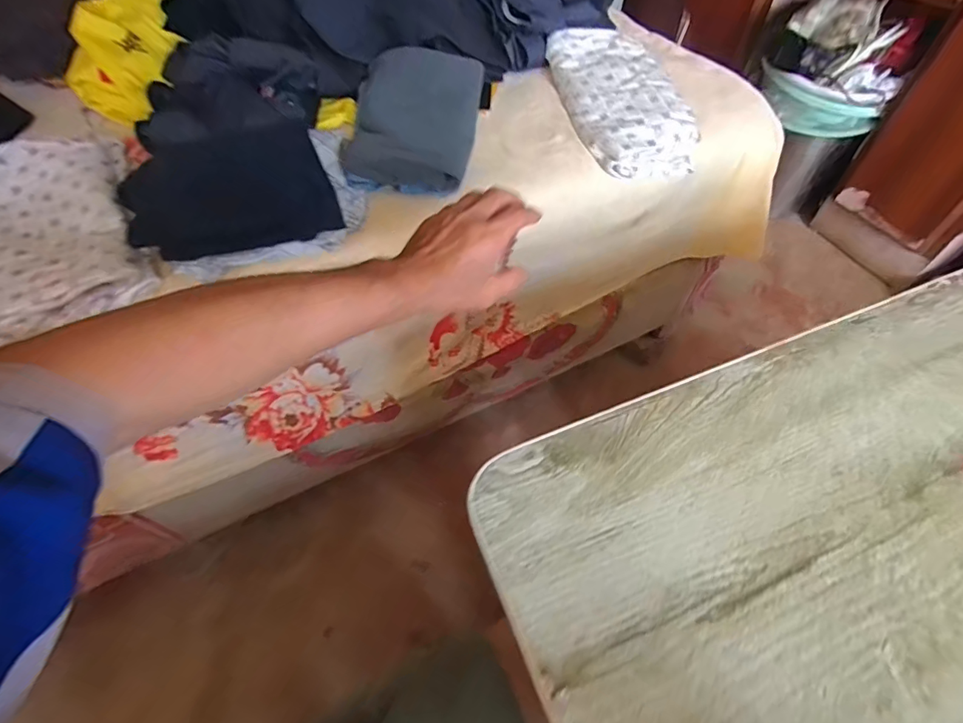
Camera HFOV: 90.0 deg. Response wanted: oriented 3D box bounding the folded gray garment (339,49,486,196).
[{"bbox_3d":[-0.093,-0.321,0.631,0.167,0.082,0.192,5,55,4],"label":"folded gray garment"}]

